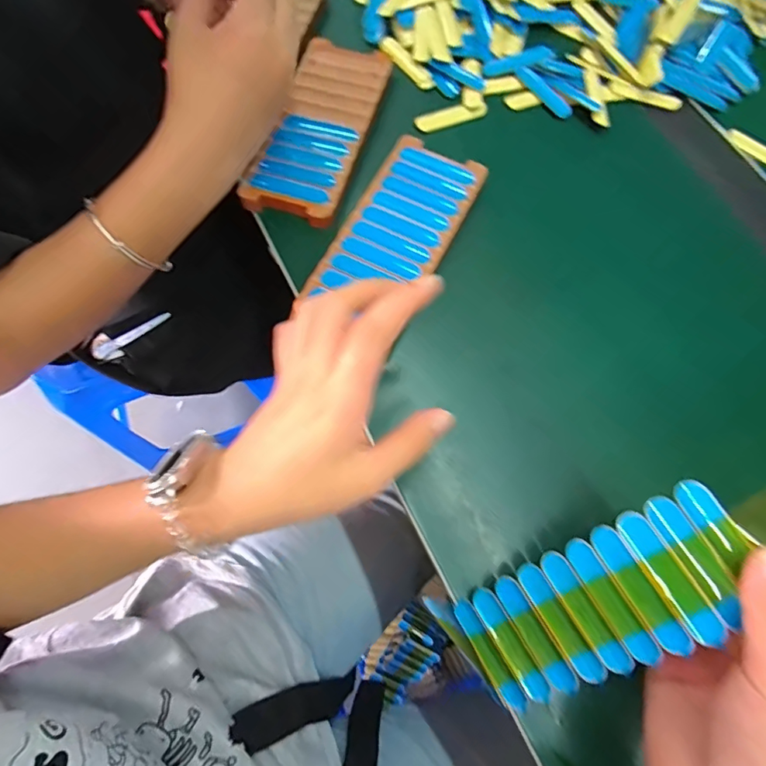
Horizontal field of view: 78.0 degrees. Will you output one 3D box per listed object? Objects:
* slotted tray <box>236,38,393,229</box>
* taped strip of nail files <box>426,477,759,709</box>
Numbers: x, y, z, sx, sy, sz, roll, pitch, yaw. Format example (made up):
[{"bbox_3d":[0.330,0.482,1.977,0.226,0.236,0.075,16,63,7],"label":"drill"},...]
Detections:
[{"bbox_3d":[-0.049,-0.211,0.384,0.074,0.013,0.176,17,72,5],"label":"slotted tray"},{"bbox_3d":[0.105,0.117,0.247,0.160,0.011,0.067,-38,70,27],"label":"taped strip of nail files"}]

